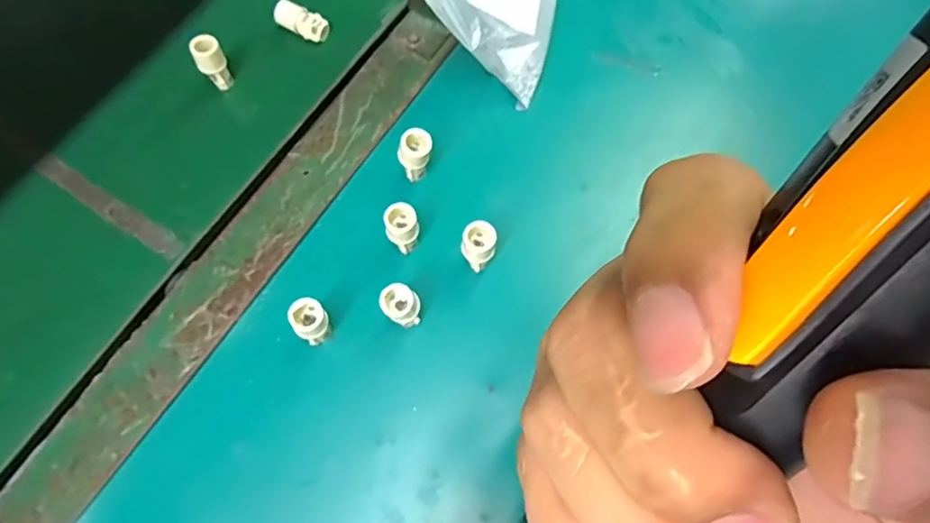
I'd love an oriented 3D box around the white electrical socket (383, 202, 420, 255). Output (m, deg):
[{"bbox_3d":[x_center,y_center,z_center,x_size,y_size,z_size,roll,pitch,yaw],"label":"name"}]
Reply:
[{"bbox_3d":[-0.039,-0.020,0.356,0.020,0.037,0.020,-1,69,2],"label":"white electrical socket"}]

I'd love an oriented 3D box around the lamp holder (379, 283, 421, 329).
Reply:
[{"bbox_3d":[-0.037,0.029,0.337,0.020,0.039,0.021,-1,69,2],"label":"lamp holder"}]

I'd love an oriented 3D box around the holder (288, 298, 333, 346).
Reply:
[{"bbox_3d":[-0.090,0.036,0.336,0.019,0.036,0.019,-1,69,2],"label":"holder"}]

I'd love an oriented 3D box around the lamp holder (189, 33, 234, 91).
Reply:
[{"bbox_3d":[-0.188,-0.149,0.423,0.021,0.039,0.019,-30,71,-9],"label":"lamp holder"}]

